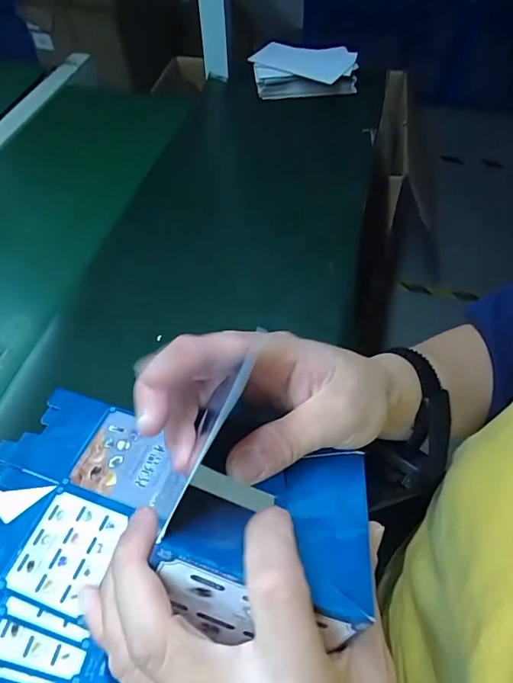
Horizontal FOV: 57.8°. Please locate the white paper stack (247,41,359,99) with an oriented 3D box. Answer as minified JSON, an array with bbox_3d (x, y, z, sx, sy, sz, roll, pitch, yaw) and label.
[{"bbox_3d":[0.079,-0.450,0.767,0.170,0.054,0.101,0,54,1],"label":"white paper stack"}]

